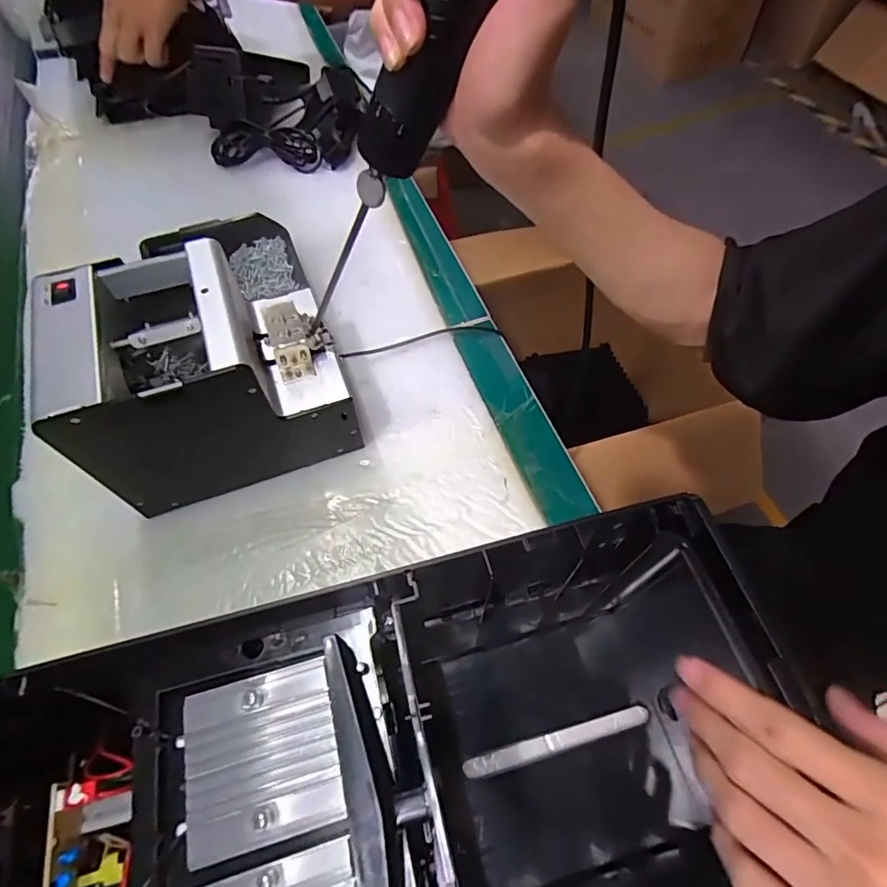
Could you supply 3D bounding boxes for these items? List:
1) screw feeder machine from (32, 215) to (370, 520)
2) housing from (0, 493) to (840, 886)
[{"bbox_3d":[-0.177,-0.051,0.388,0.182,0.144,0.125,-20,61,-9],"label":"screw feeder machine"},{"bbox_3d":[-0.023,0.187,0.253,0.357,0.142,0.200,-9,61,-3],"label":"housing"}]

